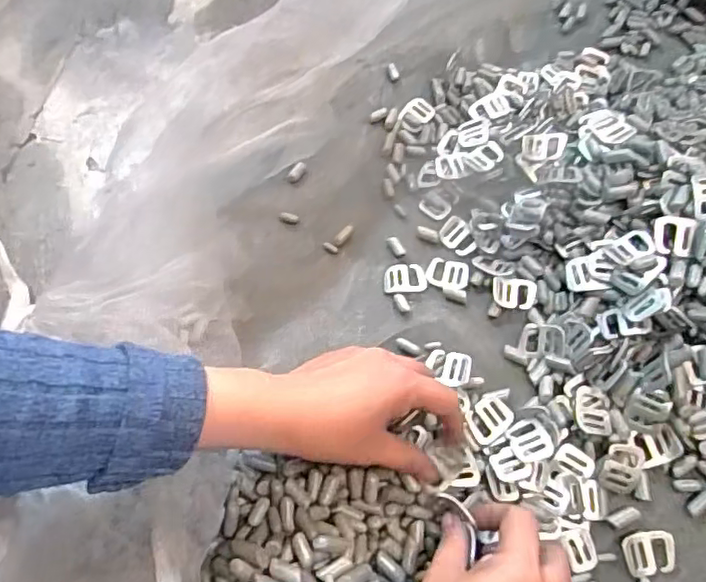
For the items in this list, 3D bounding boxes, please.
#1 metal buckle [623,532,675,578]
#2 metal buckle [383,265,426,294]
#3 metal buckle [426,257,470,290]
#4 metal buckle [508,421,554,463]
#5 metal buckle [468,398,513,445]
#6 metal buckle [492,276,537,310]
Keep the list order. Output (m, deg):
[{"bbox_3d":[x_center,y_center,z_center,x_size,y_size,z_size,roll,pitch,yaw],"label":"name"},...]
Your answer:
[{"bbox_3d":[0.193,0.170,0.388,0.031,0.007,0.026,-9,65,-3],"label":"metal buckle"},{"bbox_3d":[0.042,-0.010,0.482,0.033,0.004,0.026,-2,65,1],"label":"metal buckle"},{"bbox_3d":[0.076,-0.014,0.484,0.033,0.004,0.027,11,66,6],"label":"metal buckle"},{"bbox_3d":[0.121,0.103,0.409,0.025,0.005,0.029,-22,36,-1],"label":"metal buckle"},{"bbox_3d":[0.097,0.091,0.422,0.031,0.004,0.025,-33,72,-15],"label":"metal buckle"},{"bbox_3d":[0.125,0.002,0.465,0.032,0.007,0.024,10,66,6],"label":"metal buckle"}]

